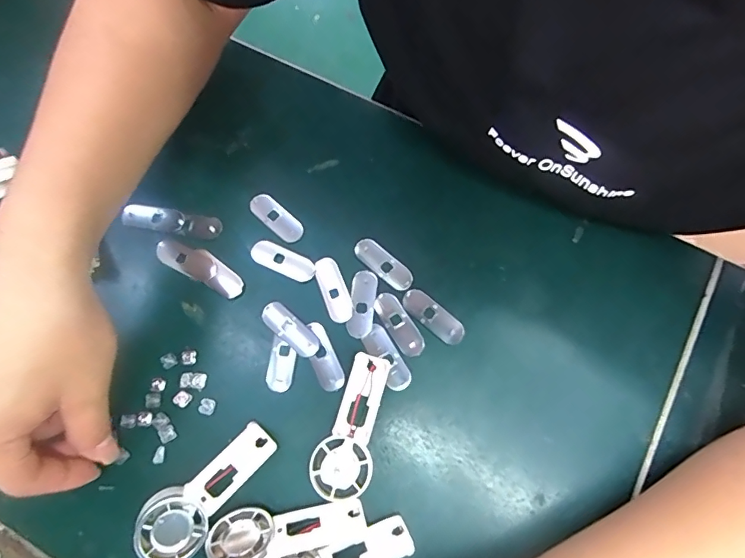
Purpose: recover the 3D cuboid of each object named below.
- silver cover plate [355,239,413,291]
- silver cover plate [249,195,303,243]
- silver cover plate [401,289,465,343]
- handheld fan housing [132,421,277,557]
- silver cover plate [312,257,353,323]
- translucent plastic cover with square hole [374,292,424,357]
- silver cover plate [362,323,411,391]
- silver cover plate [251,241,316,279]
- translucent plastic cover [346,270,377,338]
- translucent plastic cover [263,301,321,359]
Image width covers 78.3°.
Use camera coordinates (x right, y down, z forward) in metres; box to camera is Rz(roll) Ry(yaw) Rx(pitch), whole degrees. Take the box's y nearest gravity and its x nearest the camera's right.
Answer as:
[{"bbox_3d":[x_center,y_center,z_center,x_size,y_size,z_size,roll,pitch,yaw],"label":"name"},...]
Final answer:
[{"bbox_3d":[0.008,-0.011,0.345,0.050,0.004,0.018,39,79,11],"label":"silver cover plate"},{"bbox_3d":[-0.075,-0.048,0.357,0.051,0.004,0.020,42,80,11],"label":"silver cover plate"},{"bbox_3d":[0.044,0.027,0.334,0.051,0.004,0.019,40,80,11],"label":"silver cover plate"},{"bbox_3d":[-0.103,0.135,0.290,0.094,0.015,0.037,-41,102,-23],"label":"handheld fan housing"},{"bbox_3d":[-0.029,0.007,0.340,0.019,0.004,0.051,-21,76,-4],"label":"silver cover plate"},{"bbox_3d":[0.019,0.032,0.332,0.018,0.004,0.050,-31,77,-6],"label":"translucent plastic cover with square hole"},{"bbox_3d":[0.010,0.055,0.324,0.018,0.004,0.048,-30,76,-6],"label":"silver cover plate"},{"bbox_3d":[-0.068,-0.015,0.347,0.051,0.004,0.017,20,77,7],"label":"silver cover plate"},{"bbox_3d":[-0.008,0.017,0.337,0.019,0.004,0.050,6,75,3],"label":"translucent plastic cover"},{"bbox_3d":[-0.060,0.036,0.332,0.049,0.004,0.019,40,80,11],"label":"translucent plastic cover"}]

